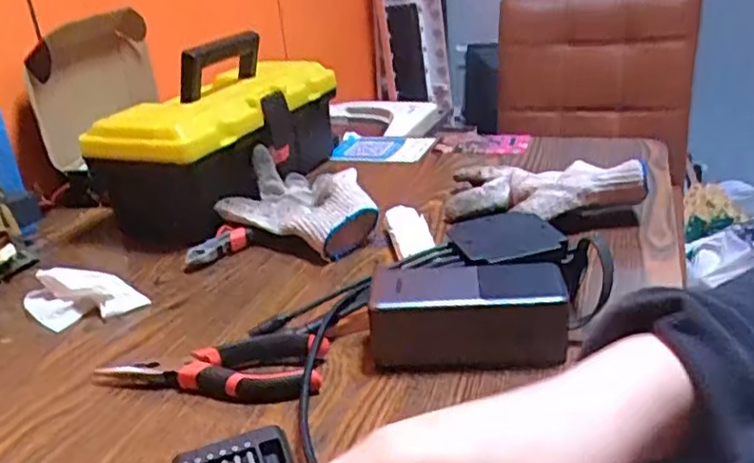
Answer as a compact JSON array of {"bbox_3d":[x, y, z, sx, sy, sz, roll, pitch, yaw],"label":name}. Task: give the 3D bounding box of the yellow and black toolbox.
[{"bbox_3d":[-0.162,-0.105,0.764,0.125,0.170,0.322,9,27,29],"label":"yellow and black toolbox"}]

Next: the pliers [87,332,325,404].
[{"bbox_3d":[-0.113,0.091,0.475,0.158,0.020,0.053,1,24,14],"label":"pliers"}]

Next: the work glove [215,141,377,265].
[{"bbox_3d":[-0.082,-0.024,0.658,0.127,0.057,0.159,-15,26,-23],"label":"work glove"}]

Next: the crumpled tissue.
[{"bbox_3d":[-0.255,0.053,0.585,0.081,0.024,0.094,-20,28,-32],"label":"crumpled tissue"}]

